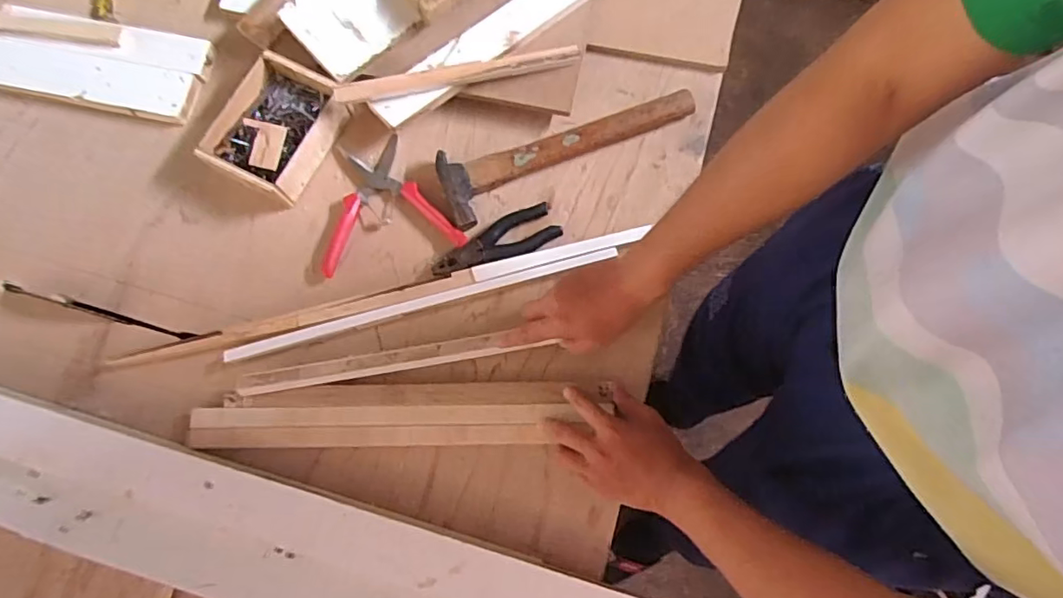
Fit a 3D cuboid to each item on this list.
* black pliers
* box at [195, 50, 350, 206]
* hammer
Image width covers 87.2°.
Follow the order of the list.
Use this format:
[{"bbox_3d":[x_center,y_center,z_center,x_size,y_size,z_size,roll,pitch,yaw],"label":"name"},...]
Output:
[{"bbox_3d":[-0.040,-0.060,0.616,0.142,0.012,0.052,-29,78,-6],"label":"black pliers"},{"bbox_3d":[-0.288,-0.193,0.632,0.114,0.042,0.148,28,79,7],"label":"box"},{"bbox_3d":[0.048,-0.165,0.635,0.303,0.023,0.083,-17,77,-3],"label":"hammer"}]

